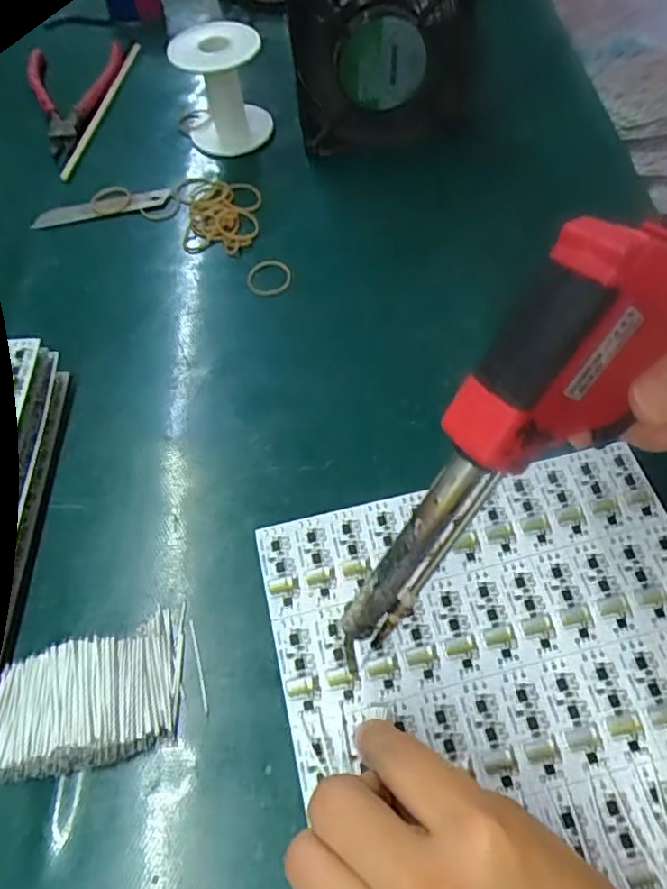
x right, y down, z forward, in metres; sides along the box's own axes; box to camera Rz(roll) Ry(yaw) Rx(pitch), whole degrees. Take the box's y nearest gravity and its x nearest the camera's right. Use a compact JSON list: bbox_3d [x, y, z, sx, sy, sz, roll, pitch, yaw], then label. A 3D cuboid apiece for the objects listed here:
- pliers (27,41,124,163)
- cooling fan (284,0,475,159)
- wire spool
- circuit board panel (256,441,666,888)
[{"bbox_3d":[-0.214,-0.295,0.513,0.075,0.025,0.123,-13,58,-4],"label":"pliers"},{"bbox_3d":[0.035,-0.271,0.431,0.126,0.134,0.044,-8,59,0],"label":"cooling fan"},{"bbox_3d":[-0.083,-0.266,0.461,0.064,0.081,0.052,-11,58,-3],"label":"wire spool"},{"bbox_3d":[0.084,0.116,0.254,0.196,0.008,0.228,-13,58,-5],"label":"circuit board panel"}]

